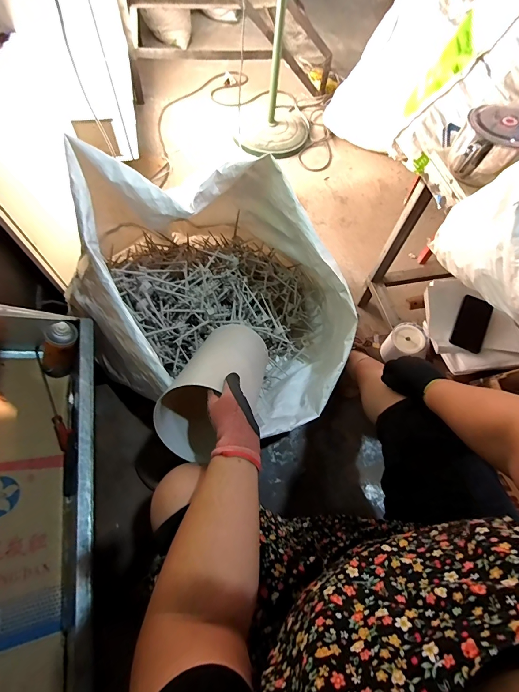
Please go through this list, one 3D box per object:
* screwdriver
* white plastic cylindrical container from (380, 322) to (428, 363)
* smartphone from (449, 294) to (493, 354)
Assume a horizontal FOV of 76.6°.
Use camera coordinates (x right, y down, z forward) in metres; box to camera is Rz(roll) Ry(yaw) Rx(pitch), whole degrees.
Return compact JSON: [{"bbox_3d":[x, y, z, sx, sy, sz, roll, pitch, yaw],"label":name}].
[{"bbox_3d":[-0.487,0.118,0.774,0.030,0.025,0.264,-24,67,-15],"label":"screwdriver"},{"bbox_3d":[0.432,-0.008,0.993,0.107,0.088,0.102,2,63,-3],"label":"white plastic cylindrical container"},{"bbox_3d":[0.556,-0.057,0.861,0.072,0.008,0.137,19,97,18],"label":"smartphone"}]

